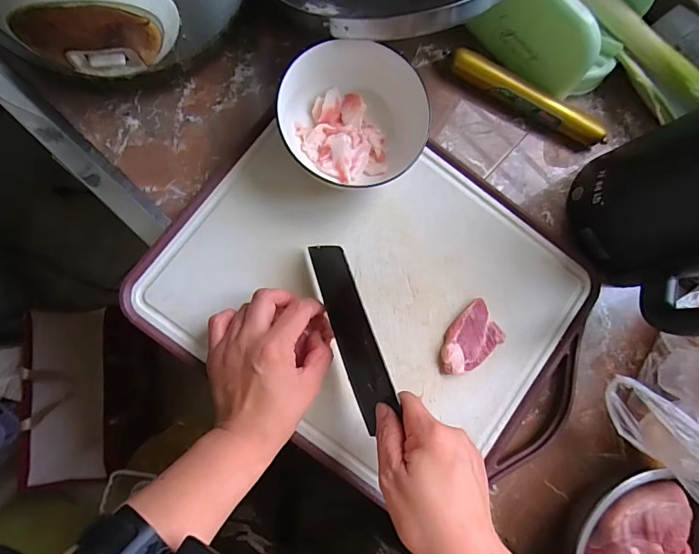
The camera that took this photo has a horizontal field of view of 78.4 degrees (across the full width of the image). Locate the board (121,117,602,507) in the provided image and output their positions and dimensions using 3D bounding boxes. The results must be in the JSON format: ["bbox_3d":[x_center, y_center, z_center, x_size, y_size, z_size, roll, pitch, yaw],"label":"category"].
[{"bbox_3d":[0.035,0.019,0.403,0.374,0.026,0.293,38,82,-2],"label":"board"}]

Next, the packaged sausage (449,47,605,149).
[{"bbox_3d":[0.181,-0.178,0.434,0.170,0.031,0.024,29,83,-3],"label":"packaged sausage"}]

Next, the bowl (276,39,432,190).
[{"bbox_3d":[0.001,-0.140,0.377,0.120,0.063,0.111,1,85,-6],"label":"bowl"}]

